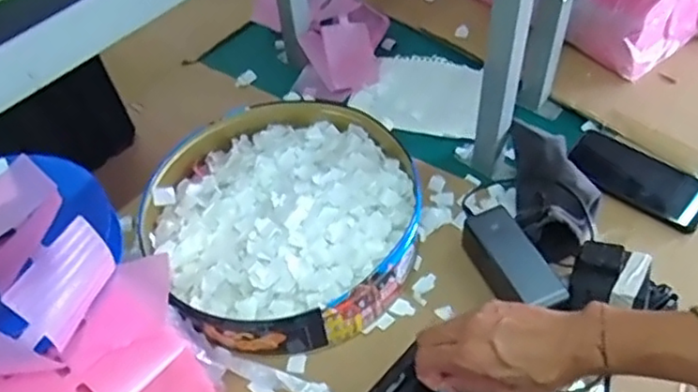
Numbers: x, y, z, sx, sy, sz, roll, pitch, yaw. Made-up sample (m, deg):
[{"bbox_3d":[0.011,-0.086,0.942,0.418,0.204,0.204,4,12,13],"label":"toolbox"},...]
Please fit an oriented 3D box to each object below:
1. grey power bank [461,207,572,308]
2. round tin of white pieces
[{"bbox_3d":[0.171,0.076,0.692,0.051,0.052,0.124,-22,53,-13],"label":"grey power bank"},{"bbox_3d":[-0.069,0.023,0.738,0.289,0.071,0.298,-2,52,3],"label":"round tin of white pieces"}]

